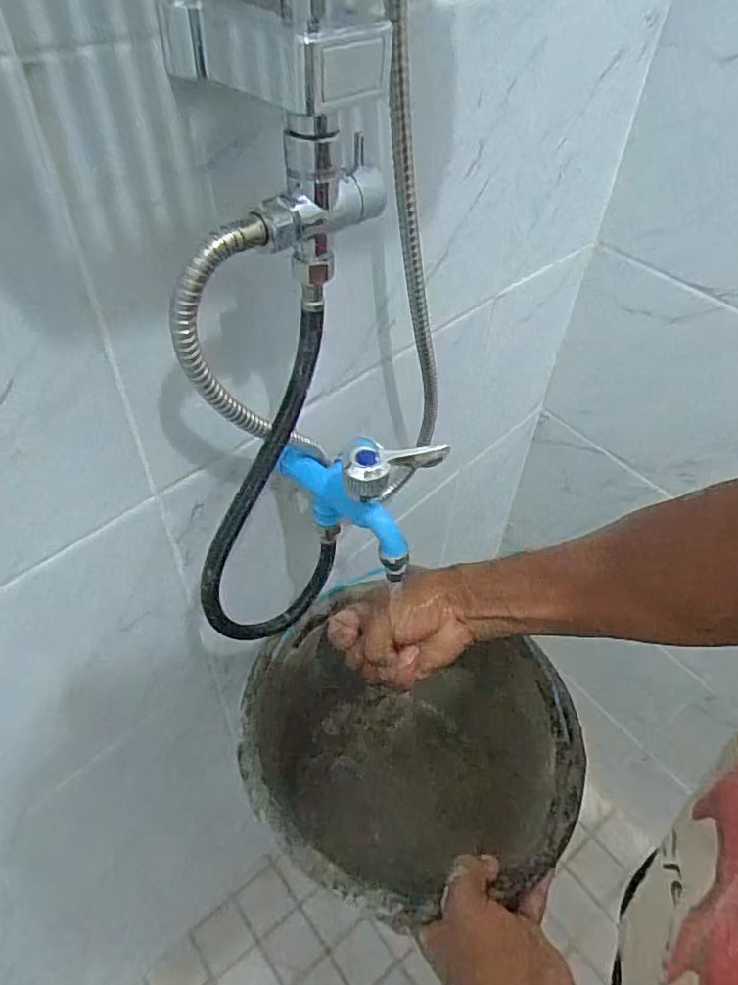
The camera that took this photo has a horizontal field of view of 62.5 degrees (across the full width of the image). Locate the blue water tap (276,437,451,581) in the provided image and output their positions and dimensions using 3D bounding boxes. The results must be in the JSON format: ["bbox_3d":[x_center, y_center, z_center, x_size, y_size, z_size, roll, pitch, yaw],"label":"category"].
[{"bbox_3d":[-0.016,-0.006,0.438,0.119,0.087,0.056,19,49,13],"label":"blue water tap"}]

